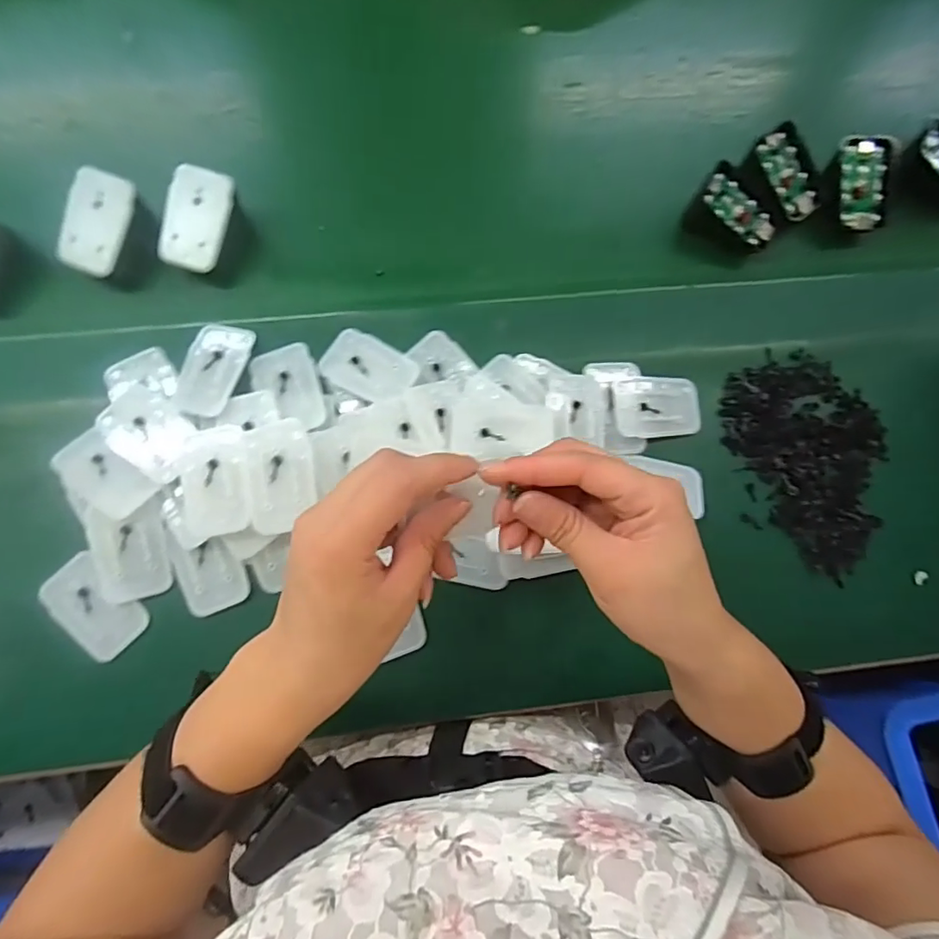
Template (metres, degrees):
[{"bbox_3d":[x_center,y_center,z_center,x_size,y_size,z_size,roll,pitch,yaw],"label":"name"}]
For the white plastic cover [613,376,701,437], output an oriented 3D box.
[{"bbox_3d":[0.143,-0.048,0.417,0.068,0.007,0.046,-2,79,-7],"label":"white plastic cover"}]

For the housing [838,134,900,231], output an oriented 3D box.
[{"bbox_3d":[0.318,-0.231,0.439,0.042,0.012,0.070,-1,101,2],"label":"housing"}]

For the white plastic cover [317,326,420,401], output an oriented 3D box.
[{"bbox_3d":[-0.073,-0.075,0.403,0.069,0.004,0.045,27,75,9],"label":"white plastic cover"}]

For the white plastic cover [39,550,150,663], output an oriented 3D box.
[{"bbox_3d":[-0.257,0.093,0.372,0.071,0.007,0.040,43,73,3],"label":"white plastic cover"}]

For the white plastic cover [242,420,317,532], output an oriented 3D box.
[{"bbox_3d":[-0.125,0.004,0.364,0.041,0.014,0.074,-6,90,-10],"label":"white plastic cover"}]

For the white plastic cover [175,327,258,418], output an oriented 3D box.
[{"bbox_3d":[-0.186,-0.073,0.396,0.042,0.013,0.071,17,78,-3],"label":"white plastic cover"}]

